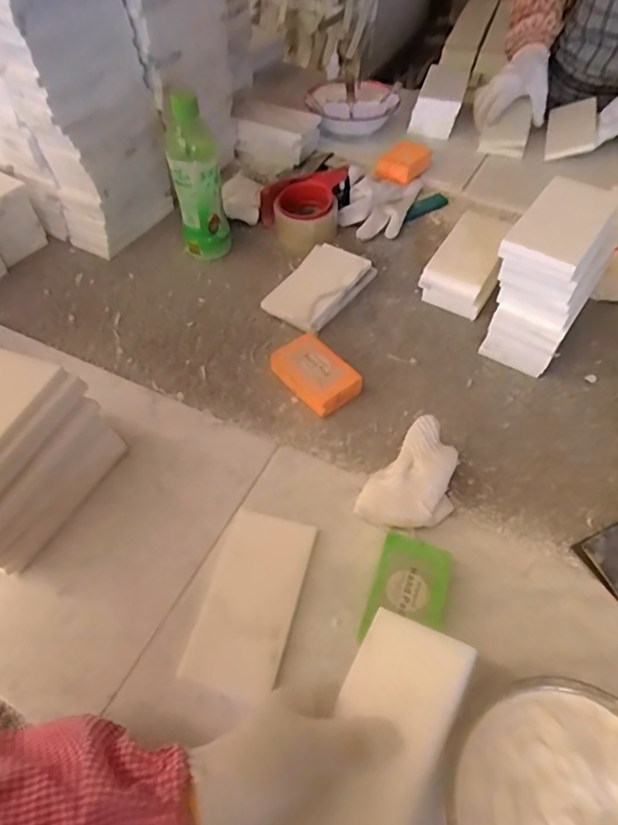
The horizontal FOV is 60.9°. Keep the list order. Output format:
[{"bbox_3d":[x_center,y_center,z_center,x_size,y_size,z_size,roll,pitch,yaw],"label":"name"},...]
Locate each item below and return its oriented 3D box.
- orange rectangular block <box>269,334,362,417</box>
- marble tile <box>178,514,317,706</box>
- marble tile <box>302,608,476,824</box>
[{"bbox_3d":[0.007,-0.046,0.593,0.063,0.034,0.094,-31,57,-20],"label":"orange rectangular block"},{"bbox_3d":[-0.047,0.156,0.442,0.074,0.018,0.147,11,56,8],"label":"marble tile"},{"bbox_3d":[0.044,0.208,0.333,0.074,0.012,0.154,16,53,32],"label":"marble tile"}]

